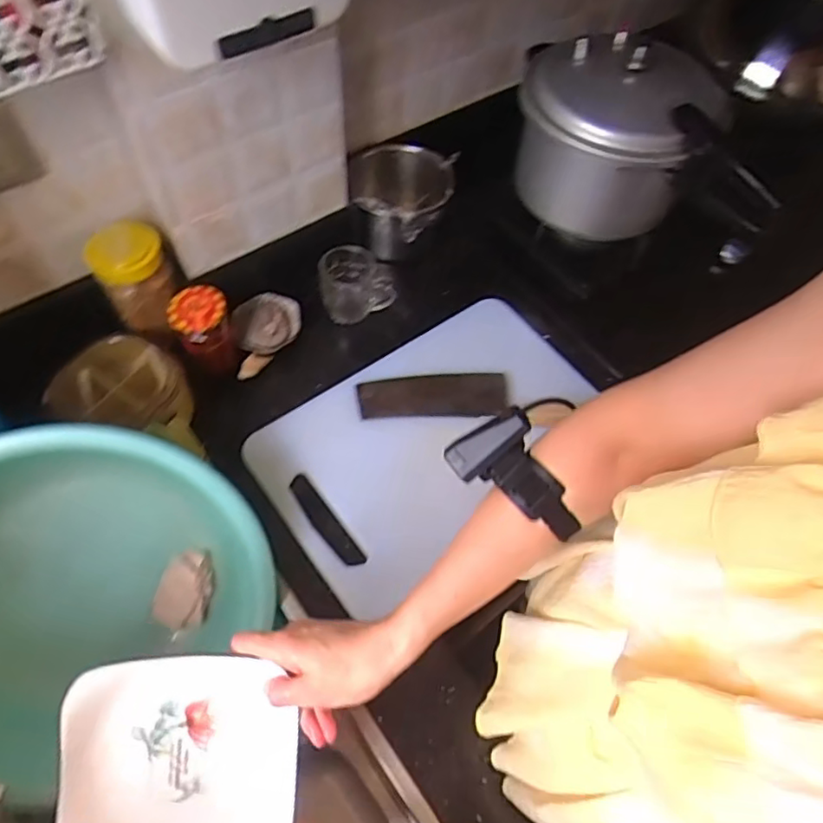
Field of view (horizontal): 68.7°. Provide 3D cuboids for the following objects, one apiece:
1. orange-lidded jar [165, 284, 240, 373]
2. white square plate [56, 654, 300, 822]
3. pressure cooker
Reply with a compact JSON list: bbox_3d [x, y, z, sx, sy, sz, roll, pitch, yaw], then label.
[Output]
[{"bbox_3d":[-0.265,-0.104,0.775,0.068,0.094,0.068,1,59,-2],"label":"orange-lidded jar"},{"bbox_3d":[-0.179,0.275,0.477,0.172,0.029,0.171,4,92,-15],"label":"white square plate"},{"bbox_3d":[0.303,-0.359,0.814,0.335,0.173,0.221,25,61,11],"label":"pressure cooker"}]

